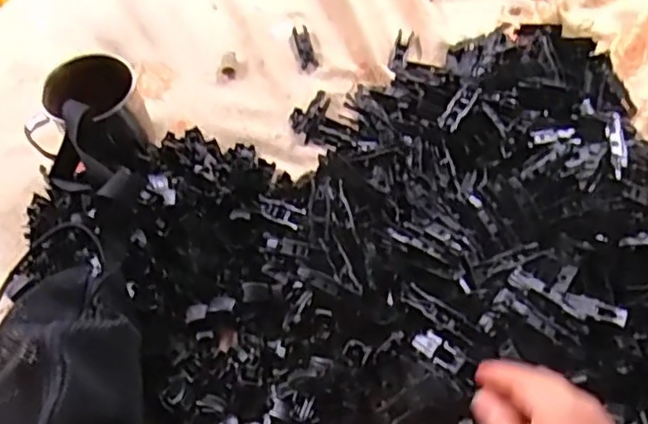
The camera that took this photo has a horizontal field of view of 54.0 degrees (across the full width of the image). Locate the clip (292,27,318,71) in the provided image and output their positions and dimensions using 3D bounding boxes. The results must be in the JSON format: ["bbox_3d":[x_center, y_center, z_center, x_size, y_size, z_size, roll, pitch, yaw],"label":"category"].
[{"bbox_3d":[-0.025,-0.206,0.801,0.021,0.008,0.079,-14,57,-3],"label":"clip"}]

